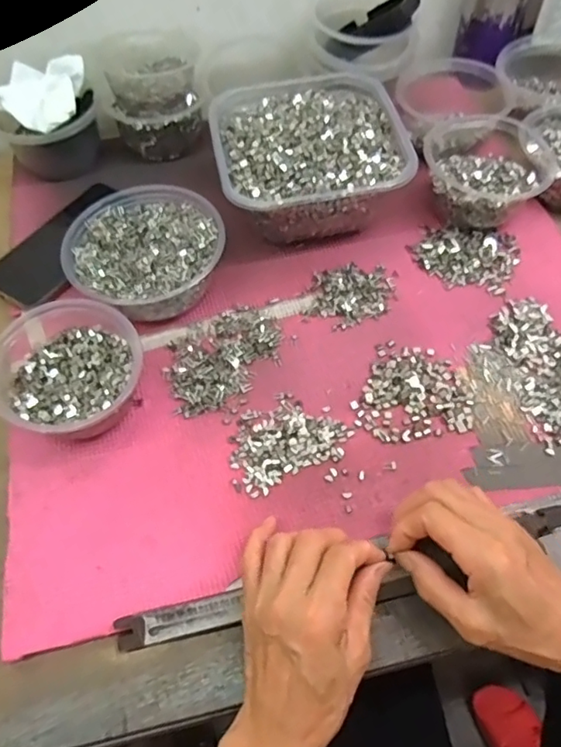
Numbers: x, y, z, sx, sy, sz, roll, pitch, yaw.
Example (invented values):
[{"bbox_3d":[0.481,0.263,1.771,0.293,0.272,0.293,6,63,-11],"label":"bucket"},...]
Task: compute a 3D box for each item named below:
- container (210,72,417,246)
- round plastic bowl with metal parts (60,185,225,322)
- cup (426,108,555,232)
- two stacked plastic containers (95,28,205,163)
[{"bbox_3d":[0.024,-0.214,0.542,0.169,0.084,0.186,-11,60,-4],"label":"container"},{"bbox_3d":[-0.119,-0.103,0.497,0.128,0.058,0.127,-1,60,2],"label":"round plastic bowl with metal parts"},{"bbox_3d":[0.196,-0.194,0.534,0.114,0.061,0.117,-1,60,2],"label":"cup"},{"bbox_3d":[-0.137,-0.304,0.598,0.102,0.085,0.113,-13,60,-5],"label":"two stacked plastic containers"}]

